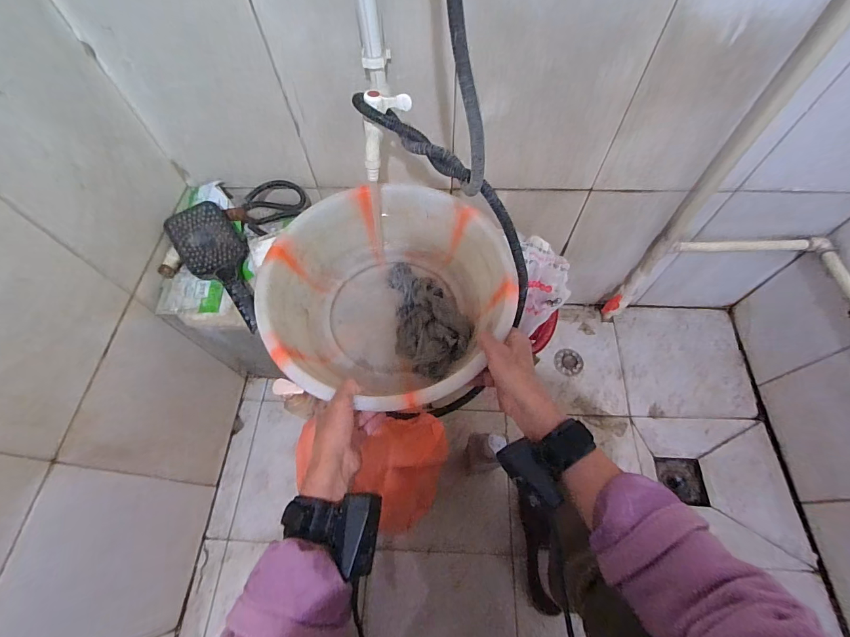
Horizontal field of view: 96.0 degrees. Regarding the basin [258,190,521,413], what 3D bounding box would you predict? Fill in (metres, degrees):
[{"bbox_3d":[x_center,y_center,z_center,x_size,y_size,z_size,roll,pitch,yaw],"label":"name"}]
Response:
[{"bbox_3d":[-0.048,-0.032,0.568,0.326,0.125,0.332,-1,67,1],"label":"basin"}]

